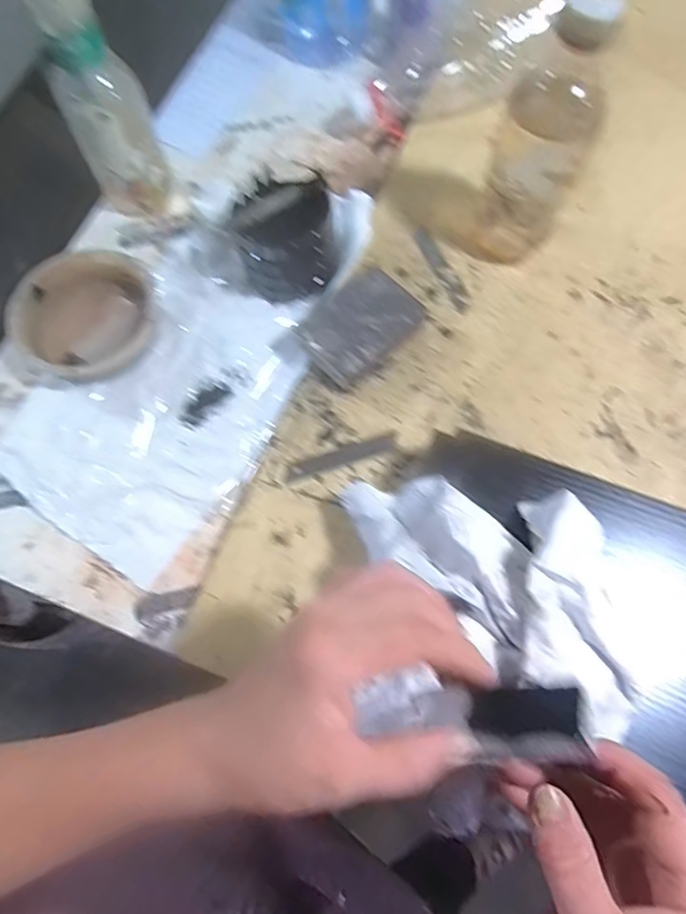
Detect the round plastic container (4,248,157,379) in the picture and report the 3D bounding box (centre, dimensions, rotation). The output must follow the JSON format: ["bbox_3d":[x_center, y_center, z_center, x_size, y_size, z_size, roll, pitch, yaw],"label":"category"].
[{"bbox_3d":[-0.232,-0.129,0.518,0.115,0.032,0.119,0,71,1],"label":"round plastic container"}]

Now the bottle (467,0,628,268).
[{"bbox_3d":[0.153,-0.239,0.450,0.076,0.208,0.057,24,73,9],"label":"bottle"}]

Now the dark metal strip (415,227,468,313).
[{"bbox_3d":[0.093,-0.177,0.540,0.014,0.004,0.097,-23,72,-7],"label":"dark metal strip"}]

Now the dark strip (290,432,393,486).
[{"bbox_3d":[-0.001,0.001,0.476,0.093,0.004,0.016,-19,72,-5],"label":"dark strip"}]

